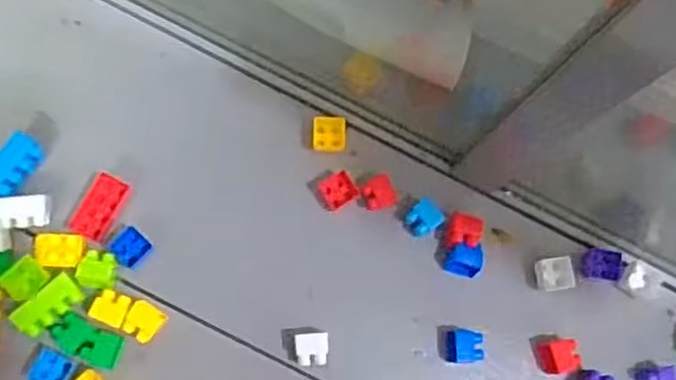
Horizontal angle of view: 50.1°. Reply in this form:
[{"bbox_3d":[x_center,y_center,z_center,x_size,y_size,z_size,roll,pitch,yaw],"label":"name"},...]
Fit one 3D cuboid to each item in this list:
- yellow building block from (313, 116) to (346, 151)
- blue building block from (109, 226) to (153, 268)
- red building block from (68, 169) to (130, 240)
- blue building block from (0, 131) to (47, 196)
[{"bbox_3d":[-0.006,-0.036,0.478,0.021,0.014,0.022,1,77,-7],"label":"yellow building block"},{"bbox_3d":[-0.127,0.035,0.444,0.019,0.011,0.021,41,76,3],"label":"blue building block"},{"bbox_3d":[-0.147,0.011,0.448,0.022,0.014,0.040,30,75,0],"label":"red building block"},{"bbox_3d":[-0.198,-0.014,0.444,0.020,0.025,0.040,33,75,1],"label":"blue building block"}]

